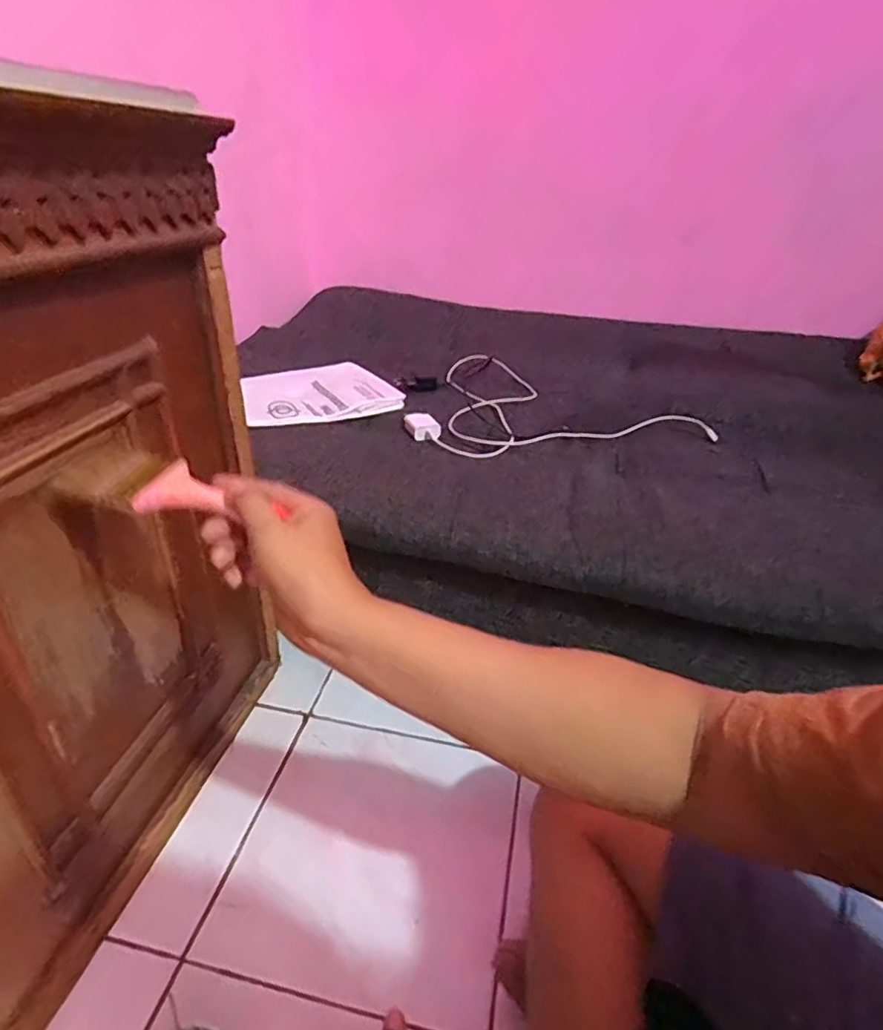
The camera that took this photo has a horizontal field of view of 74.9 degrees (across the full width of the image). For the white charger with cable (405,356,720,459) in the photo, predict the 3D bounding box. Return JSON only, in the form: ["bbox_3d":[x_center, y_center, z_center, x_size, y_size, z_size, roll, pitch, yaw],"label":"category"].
[{"bbox_3d":[0.191,-0.212,1.033,0.535,0.038,0.388,-3,31,-11],"label":"white charger with cable"}]

